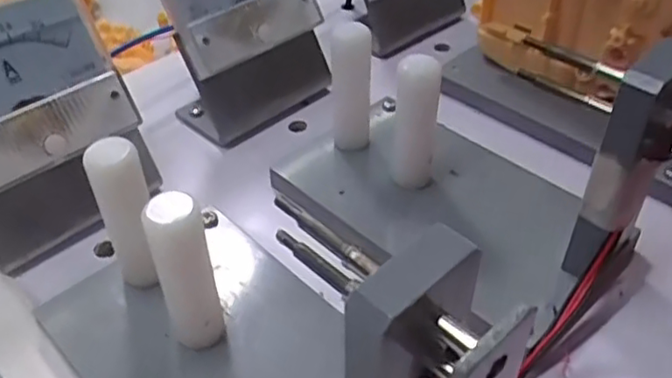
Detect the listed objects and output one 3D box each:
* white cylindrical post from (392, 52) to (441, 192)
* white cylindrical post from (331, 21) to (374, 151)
[{"bbox_3d":[0.028,-0.023,0.234,0.015,0.052,0.015,-1,43,1],"label":"white cylindrical post"},{"bbox_3d":[0.006,-0.039,0.253,0.015,0.051,0.019,-2,43,0],"label":"white cylindrical post"}]

